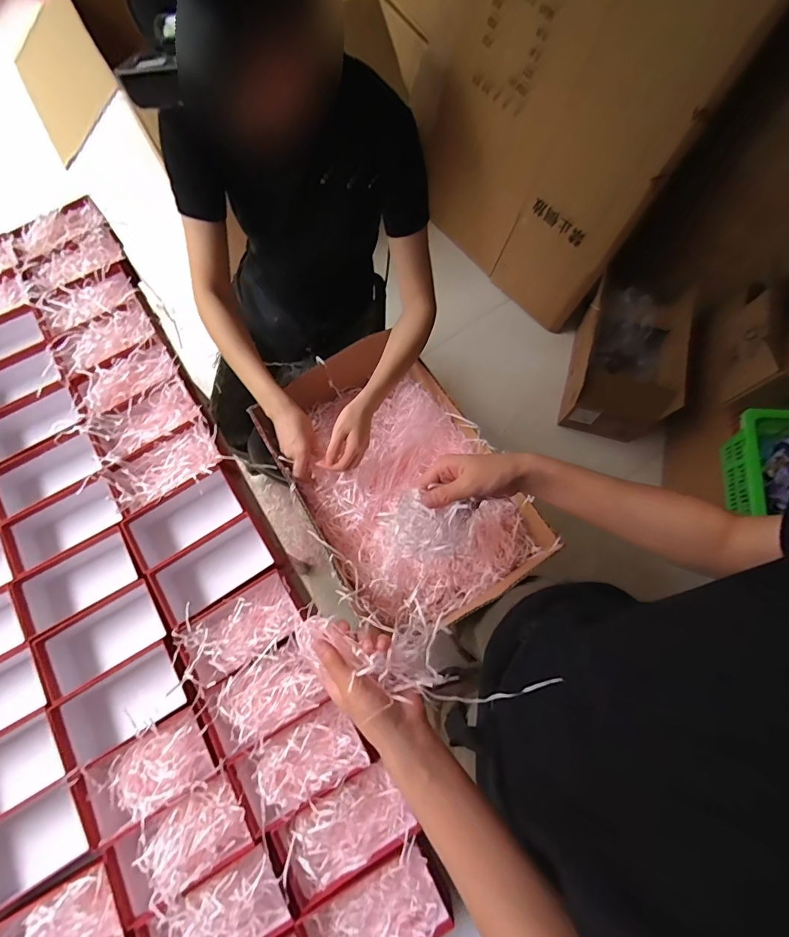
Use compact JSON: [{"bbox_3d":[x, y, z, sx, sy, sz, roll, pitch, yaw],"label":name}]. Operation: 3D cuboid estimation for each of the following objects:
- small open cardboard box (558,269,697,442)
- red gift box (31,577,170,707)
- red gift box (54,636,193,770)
[{"bbox_3d":[0.734,-0.344,1.337,0.299,0.293,0.414,12,73,4],"label":"small open cardboard box"},{"bbox_3d":[-0.395,0.237,0.598,0.165,0.079,0.097,-32,75,-9],"label":"red gift box"},{"bbox_3d":[-0.359,0.317,0.577,0.183,0.089,0.093,-30,75,-8],"label":"red gift box"}]

